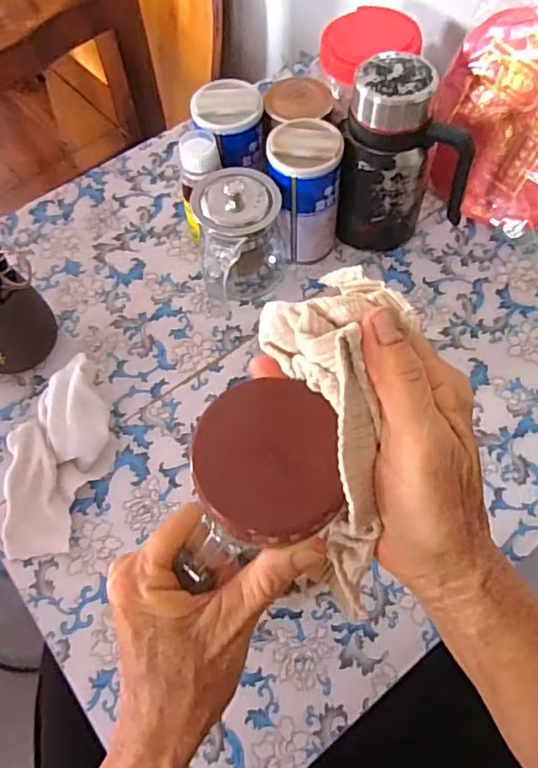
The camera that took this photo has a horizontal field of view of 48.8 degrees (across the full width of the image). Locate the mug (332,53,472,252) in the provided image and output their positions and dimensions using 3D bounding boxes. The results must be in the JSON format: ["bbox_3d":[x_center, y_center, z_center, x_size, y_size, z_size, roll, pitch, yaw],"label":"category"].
[{"bbox_3d":[0.121,-0.203,0.540,0.109,0.158,0.072,-2,62,1],"label":"mug"}]

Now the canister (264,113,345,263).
[{"bbox_3d":[0.033,-0.176,0.551,0.066,0.117,0.064,-3,62,0],"label":"canister"}]

